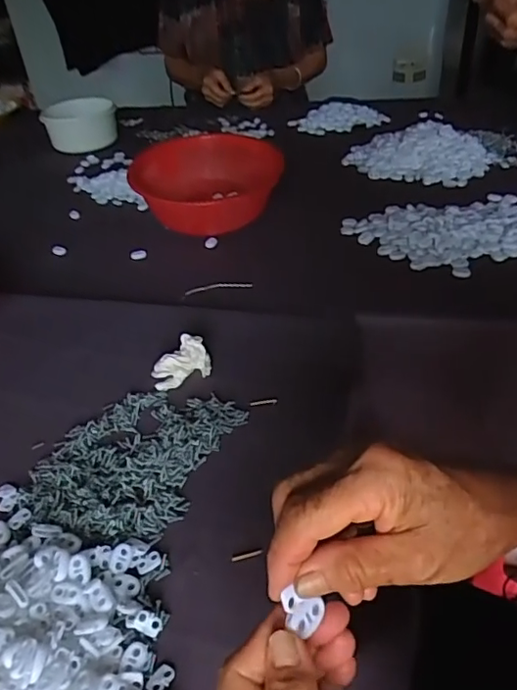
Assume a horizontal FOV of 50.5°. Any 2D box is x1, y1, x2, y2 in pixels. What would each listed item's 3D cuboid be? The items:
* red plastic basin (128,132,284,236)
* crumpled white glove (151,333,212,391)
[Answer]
[{"bbox_3d":[-0.082,-0.246,0.849,0.204,0.093,0.209,-2,38,2],"label":"red plastic basin"},{"bbox_3d":[-0.081,0.016,0.564,0.059,0.036,0.031,-19,41,-19],"label":"crumpled white glove"}]

